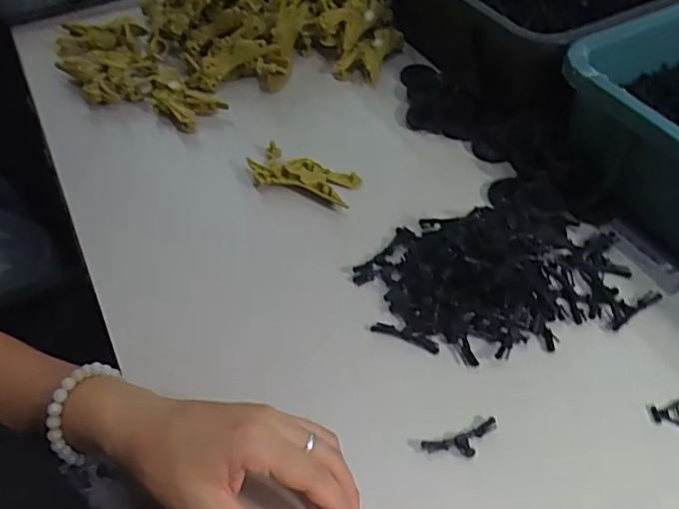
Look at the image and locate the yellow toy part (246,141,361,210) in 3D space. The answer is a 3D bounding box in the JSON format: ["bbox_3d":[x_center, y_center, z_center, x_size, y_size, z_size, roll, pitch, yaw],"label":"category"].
[{"bbox_3d":[-0.032,-0.070,0.524,0.099,0.018,0.046,19,52,18],"label":"yellow toy part"}]

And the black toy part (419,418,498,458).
[{"bbox_3d":[0.077,0.116,0.365,0.048,0.004,0.018,-14,49,-11],"label":"black toy part"}]

